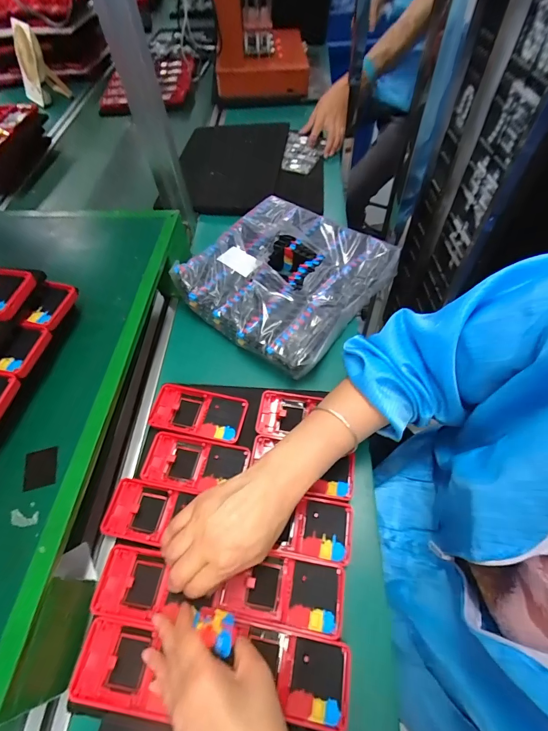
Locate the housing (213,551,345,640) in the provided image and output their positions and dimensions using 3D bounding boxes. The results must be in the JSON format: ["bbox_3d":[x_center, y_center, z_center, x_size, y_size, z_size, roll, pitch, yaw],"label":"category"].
[{"bbox_3d":[0.008,0.221,0.350,0.119,0.008,0.059,8,57,9],"label":"housing"}]

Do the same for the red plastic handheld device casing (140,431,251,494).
[{"bbox_3d":[-0.096,0.118,0.422,0.121,0.008,0.063,8,57,9],"label":"red plastic handheld device casing"}]

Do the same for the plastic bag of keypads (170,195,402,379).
[{"bbox_3d":[0.016,-0.155,0.564,0.278,0.048,0.295,31,64,22],"label":"plastic bag of keypads"}]

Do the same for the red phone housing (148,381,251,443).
[{"bbox_3d":[-0.100,0.063,0.462,0.122,0.013,0.063,10,60,10],"label":"red phone housing"}]

